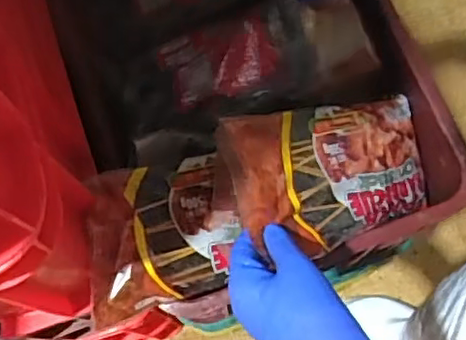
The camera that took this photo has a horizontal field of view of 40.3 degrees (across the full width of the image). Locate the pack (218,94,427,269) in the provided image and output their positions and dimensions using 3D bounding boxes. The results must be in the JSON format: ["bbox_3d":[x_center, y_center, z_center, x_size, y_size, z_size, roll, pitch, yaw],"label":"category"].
[{"bbox_3d":[0.104,0.000,0.609,0.281,0.017,0.127,-12,88,-43],"label":"pack"}]

